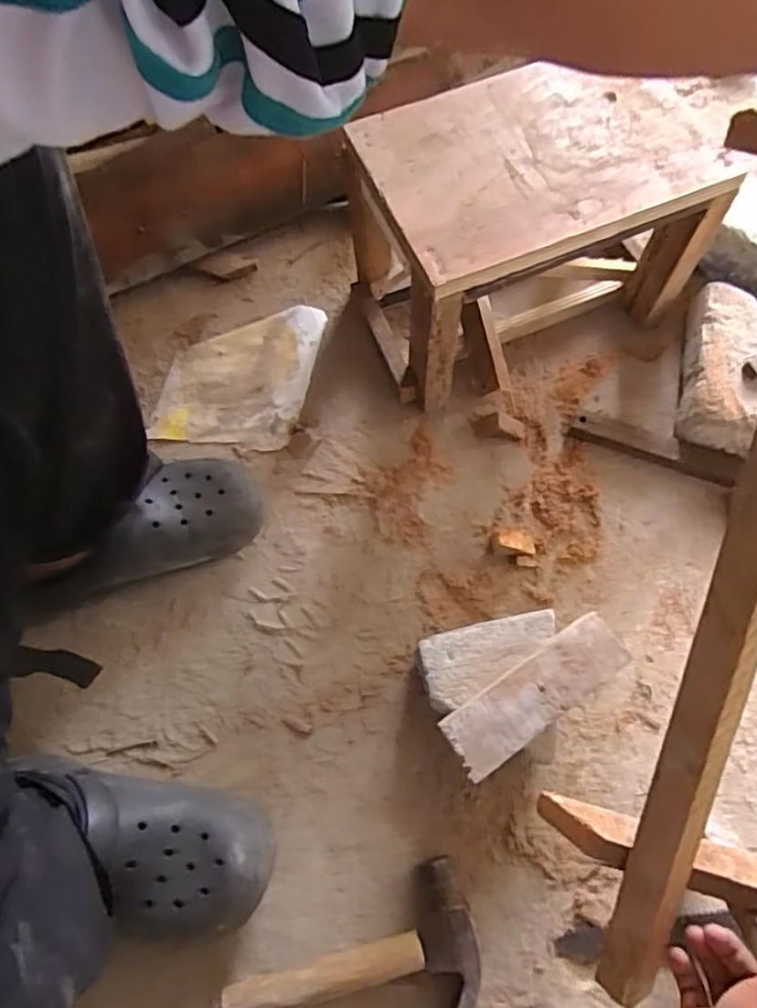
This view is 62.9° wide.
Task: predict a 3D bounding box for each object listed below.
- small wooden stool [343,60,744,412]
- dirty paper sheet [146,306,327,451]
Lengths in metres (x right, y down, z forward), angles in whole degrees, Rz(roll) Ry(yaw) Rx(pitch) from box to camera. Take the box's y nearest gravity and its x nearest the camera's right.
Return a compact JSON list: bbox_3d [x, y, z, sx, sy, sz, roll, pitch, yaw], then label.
[{"bbox_3d":[0.157,-0.297,0.700,0.343,0.225,0.241,-17,68,-7],"label":"small wooden stool"},{"bbox_3d":[-0.171,-0.163,0.763,0.166,0.009,0.207,12,67,6],"label":"dirty paper sheet"}]

